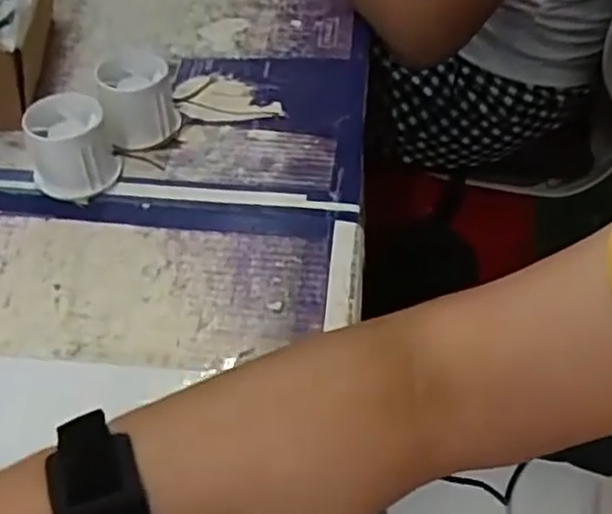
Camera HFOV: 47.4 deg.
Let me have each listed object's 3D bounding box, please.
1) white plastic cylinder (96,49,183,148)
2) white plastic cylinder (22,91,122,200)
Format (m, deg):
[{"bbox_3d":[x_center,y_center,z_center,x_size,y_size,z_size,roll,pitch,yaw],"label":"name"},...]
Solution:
[{"bbox_3d":[-0.122,-0.116,0.515,0.051,0.051,0.055,-5,50,-4],"label":"white plastic cylinder"},{"bbox_3d":[-0.160,-0.075,0.473,0.054,0.054,0.052,0,50,0],"label":"white plastic cylinder"}]

